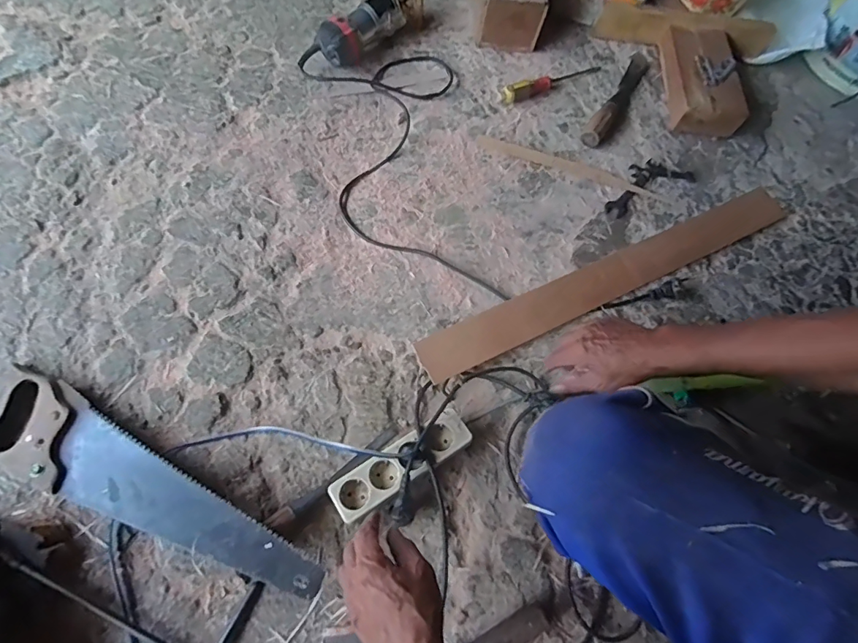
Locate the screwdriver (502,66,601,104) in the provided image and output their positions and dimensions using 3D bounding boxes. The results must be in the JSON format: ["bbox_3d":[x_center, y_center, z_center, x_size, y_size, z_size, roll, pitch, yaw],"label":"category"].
[{"bbox_3d":[0.250,-0.489,0.931,0.235,0.035,0.030,-27,71,-12],"label":"screwdriver"}]

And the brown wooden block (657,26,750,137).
[{"bbox_3d":[0.548,-0.486,0.934,0.134,0.063,0.246,3,68,-1],"label":"brown wooden block"}]

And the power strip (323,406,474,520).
[{"bbox_3d":[-0.036,0.194,0.632,0.197,0.056,0.056,-30,72,-13],"label":"power strip"}]

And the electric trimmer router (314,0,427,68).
[{"bbox_3d":[-0.113,-0.592,0.925,0.233,0.074,0.080,-40,74,-16],"label":"electric trimmer router"}]

